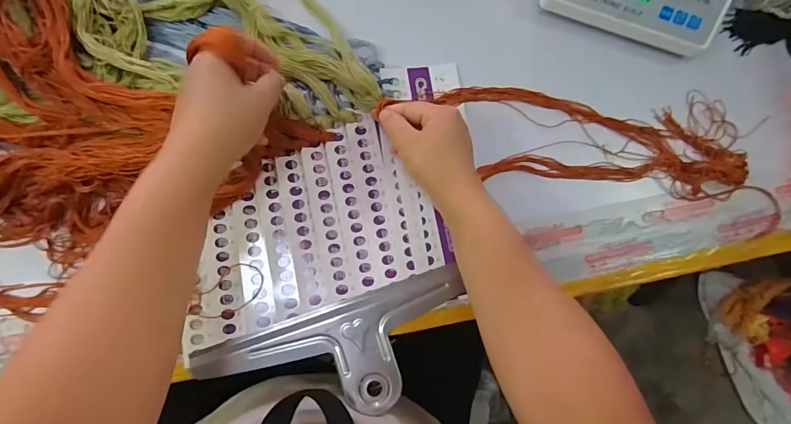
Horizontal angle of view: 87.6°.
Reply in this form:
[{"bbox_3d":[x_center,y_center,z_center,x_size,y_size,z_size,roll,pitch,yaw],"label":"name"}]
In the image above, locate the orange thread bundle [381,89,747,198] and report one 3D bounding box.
[{"bbox_3d":[0.178,-0.080,0.435,0.387,0.035,0.106,12,81,-3],"label":"orange thread bundle"}]

